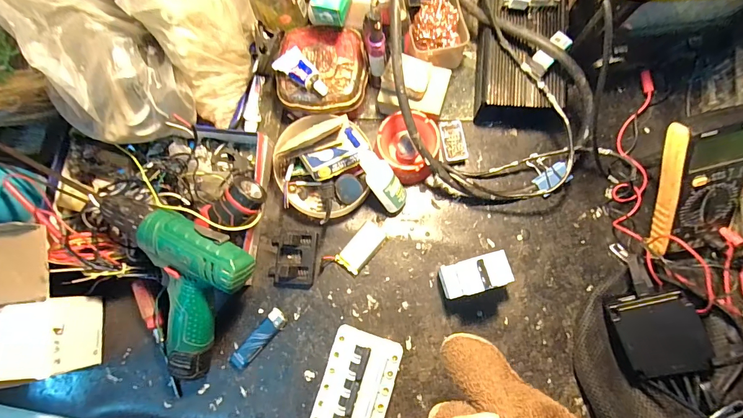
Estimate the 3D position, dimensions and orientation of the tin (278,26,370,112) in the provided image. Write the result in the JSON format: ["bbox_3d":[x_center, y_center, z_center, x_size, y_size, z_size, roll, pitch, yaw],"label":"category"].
[{"bbox_3d":[-0.063,-0.182,0.471,0.112,0.031,0.113,3,81,3],"label":"tin"}]

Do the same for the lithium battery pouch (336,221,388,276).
[{"bbox_3d":[-0.012,0.050,0.466,0.035,0.005,0.068,41,85,8],"label":"lithium battery pouch"}]

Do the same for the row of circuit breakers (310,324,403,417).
[{"bbox_3d":[-0.015,0.195,0.407,0.075,0.071,0.107,17,82,6],"label":"row of circuit breakers"}]

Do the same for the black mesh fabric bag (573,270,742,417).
[{"bbox_3d":[0.316,0.204,0.390,0.147,0.071,0.257,-16,80,0],"label":"black mesh fabric bag"}]

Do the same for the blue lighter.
[{"bbox_3d":[-0.140,0.162,0.448,0.023,0.012,0.084,42,85,9],"label":"blue lighter"}]

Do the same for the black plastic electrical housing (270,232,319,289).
[{"bbox_3d":[-0.099,0.064,0.459,0.057,0.022,0.069,2,81,3],"label":"black plastic electrical housing"}]

